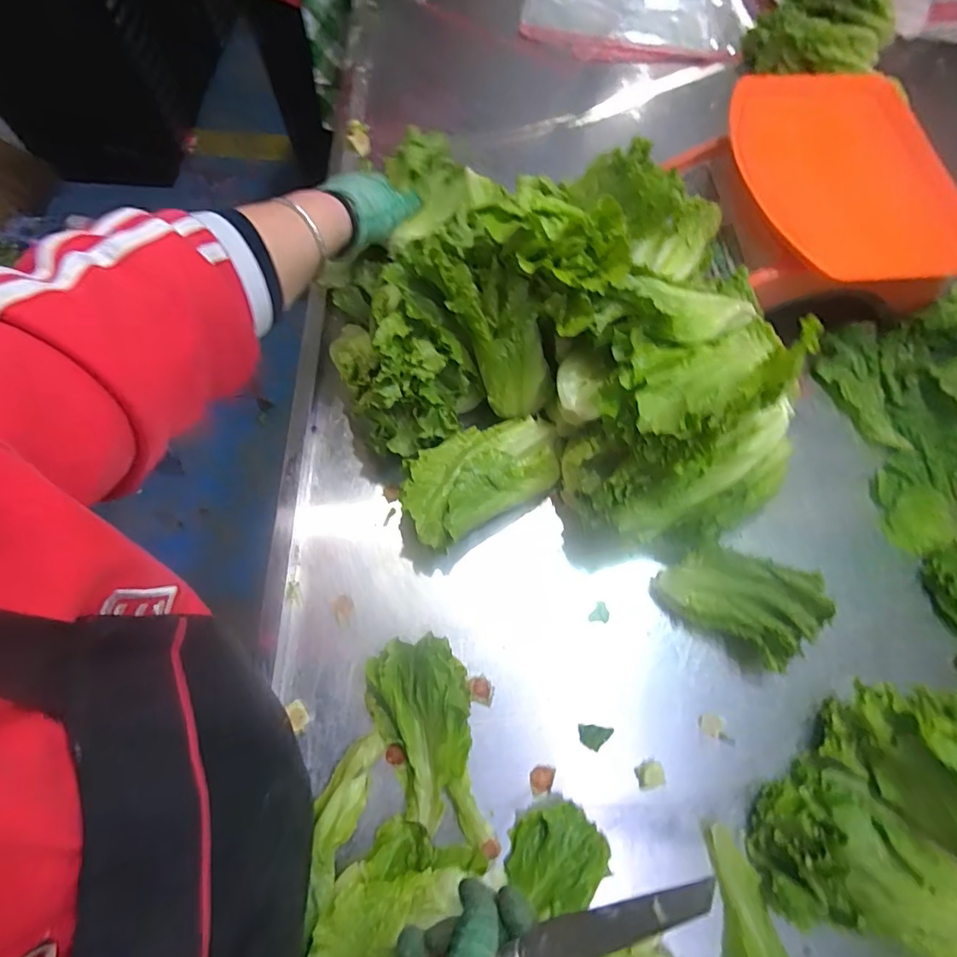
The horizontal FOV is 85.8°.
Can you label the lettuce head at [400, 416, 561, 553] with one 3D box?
[{"bbox_3d":[0.004,-0.003,0.488,0.163,0.075,0.081,-32,73,-15],"label":"lettuce head"}]

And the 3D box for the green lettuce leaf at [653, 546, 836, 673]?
[{"bbox_3d":[0.236,0.111,0.465,0.130,0.073,0.079,35,70,11],"label":"green lettuce leaf"}]

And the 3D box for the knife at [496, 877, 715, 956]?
[{"bbox_3d":[0.031,0.258,0.280,0.200,0.022,0.016,-25,70,7],"label":"knife"}]

